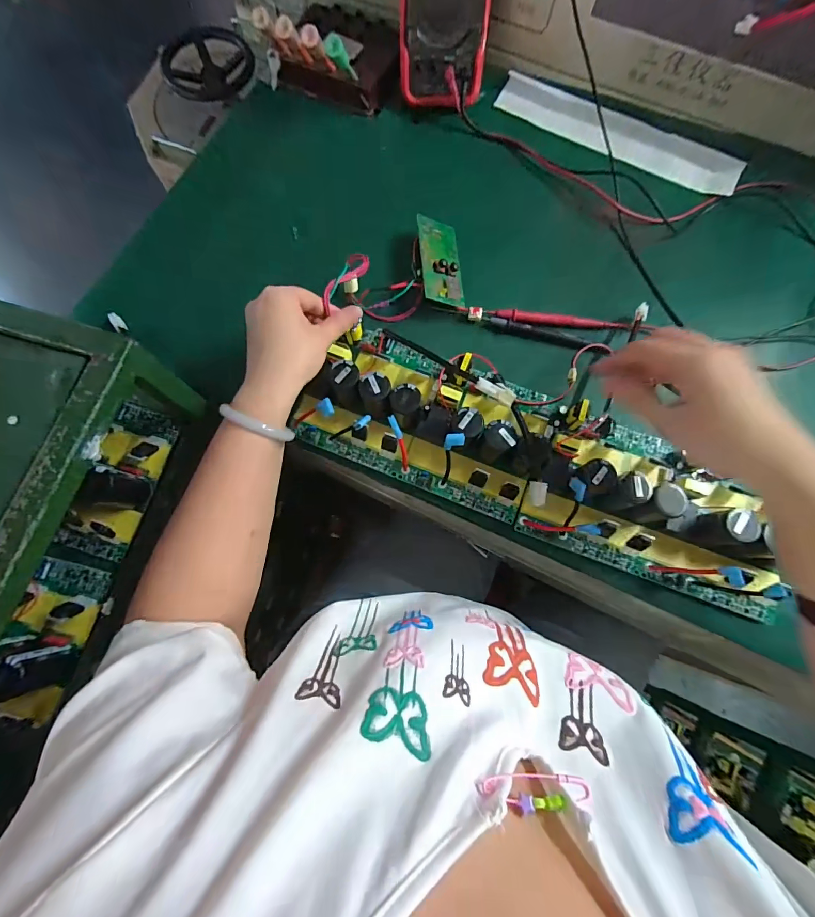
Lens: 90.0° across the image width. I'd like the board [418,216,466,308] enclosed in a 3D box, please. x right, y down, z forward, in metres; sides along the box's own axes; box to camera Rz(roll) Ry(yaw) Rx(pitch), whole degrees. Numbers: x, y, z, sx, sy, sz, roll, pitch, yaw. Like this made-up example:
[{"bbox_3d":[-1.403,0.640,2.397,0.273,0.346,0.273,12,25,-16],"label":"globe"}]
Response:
[{"bbox_3d":[0.037,-0.218,0.448,0.048,0.015,0.105,1,73,-17],"label":"board"}]

